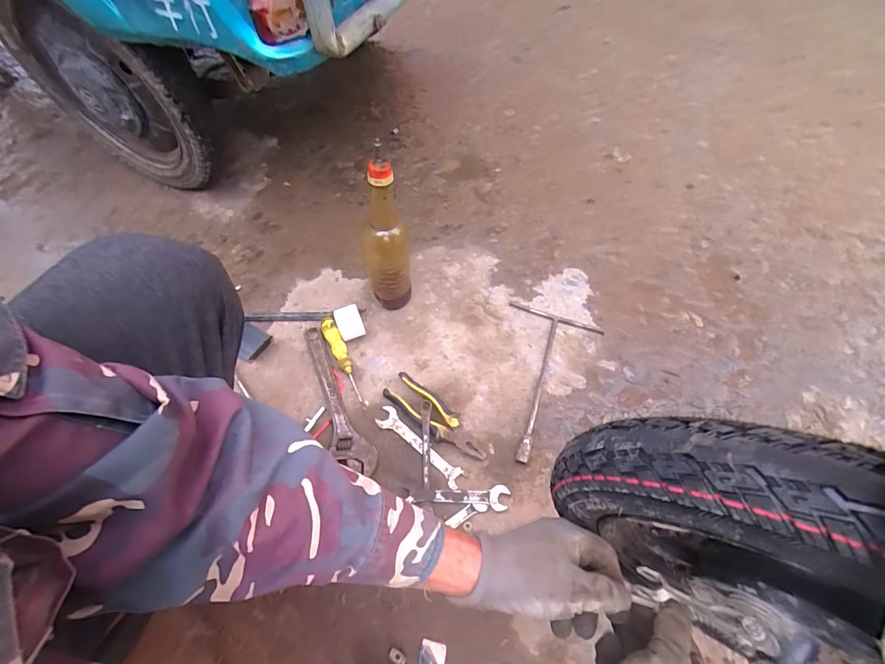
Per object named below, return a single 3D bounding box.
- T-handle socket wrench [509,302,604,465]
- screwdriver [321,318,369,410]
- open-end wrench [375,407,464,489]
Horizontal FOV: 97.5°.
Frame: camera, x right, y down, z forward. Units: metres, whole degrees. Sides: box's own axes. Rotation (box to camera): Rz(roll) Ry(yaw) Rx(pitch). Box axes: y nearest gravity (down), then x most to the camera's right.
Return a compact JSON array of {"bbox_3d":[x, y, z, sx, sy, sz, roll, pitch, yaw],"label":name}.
[{"bbox_3d":[0.159,0.081,0.668,0.168,0.019,0.285,19,63,13],"label":"T-handle socket wrench"},{"bbox_3d":[-0.174,0.051,0.683,0.029,0.035,0.179,-25,62,-11],"label":"screwdriver"},{"bbox_3d":[-0.039,0.182,0.620,0.168,0.007,0.036,36,68,21],"label":"open-end wrench"}]

